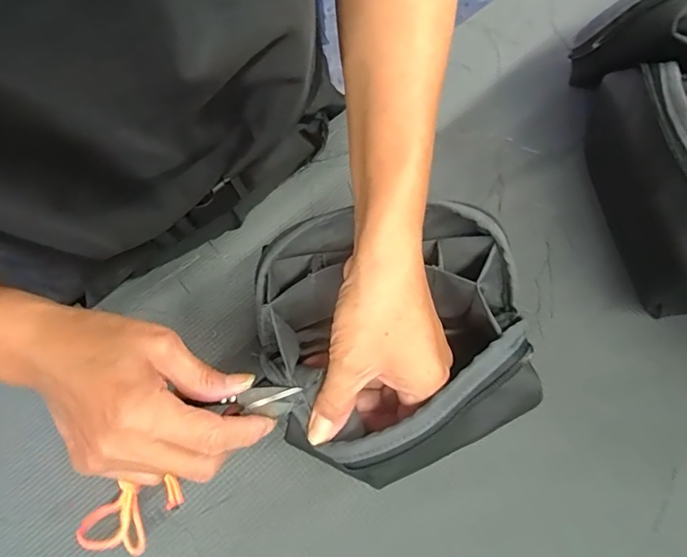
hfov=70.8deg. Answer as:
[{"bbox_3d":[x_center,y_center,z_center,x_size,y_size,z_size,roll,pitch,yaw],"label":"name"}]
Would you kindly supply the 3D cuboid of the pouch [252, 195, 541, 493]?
[{"bbox_3d":[0.031,0.025,0.286,0.158,0.058,0.156,-18,69,-6],"label":"pouch"}]

